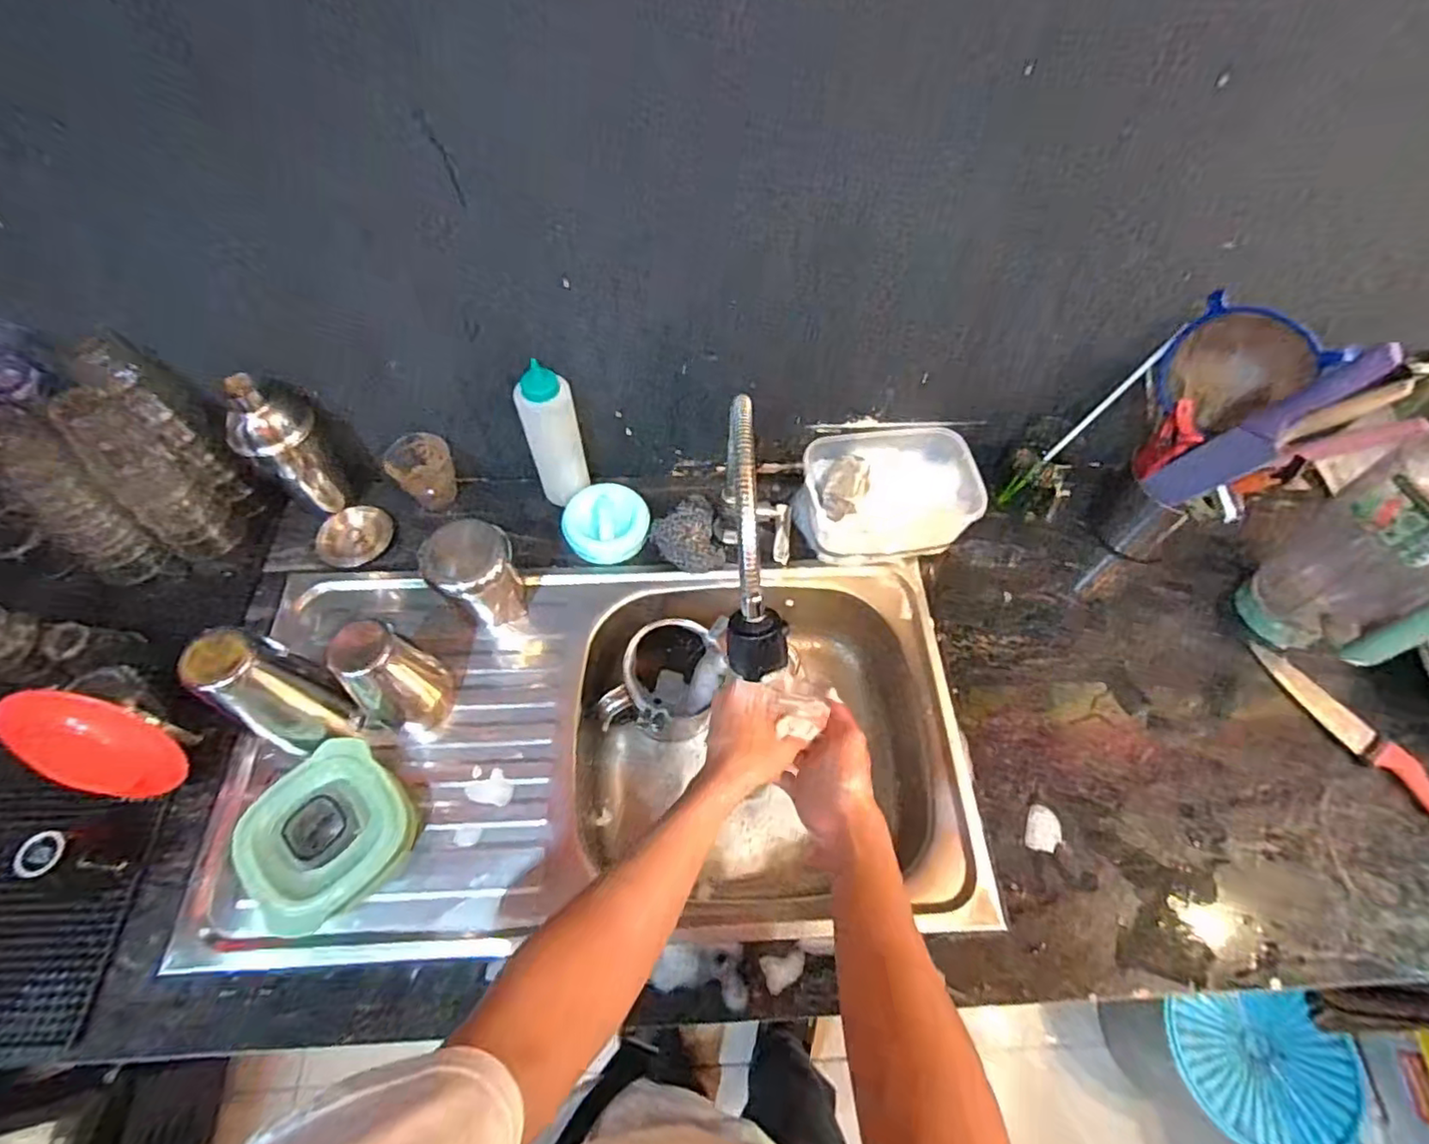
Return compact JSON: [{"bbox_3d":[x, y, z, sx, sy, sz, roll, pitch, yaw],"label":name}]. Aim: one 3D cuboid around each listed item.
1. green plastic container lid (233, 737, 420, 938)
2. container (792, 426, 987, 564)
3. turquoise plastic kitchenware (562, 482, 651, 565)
[{"bbox_3d":[-0.357,0.242,0.592,0.134,0.052,0.134,-40,69,-21],"label":"green plastic container lid"},{"bbox_3d":[0.208,-0.097,0.780,0.205,0.083,0.149,-5,61,-4],"label":"container"},{"bbox_3d":[-0.136,-0.060,0.774,0.103,0.032,0.096,1,61,-1],"label":"turquoise plastic kitchenware"}]

